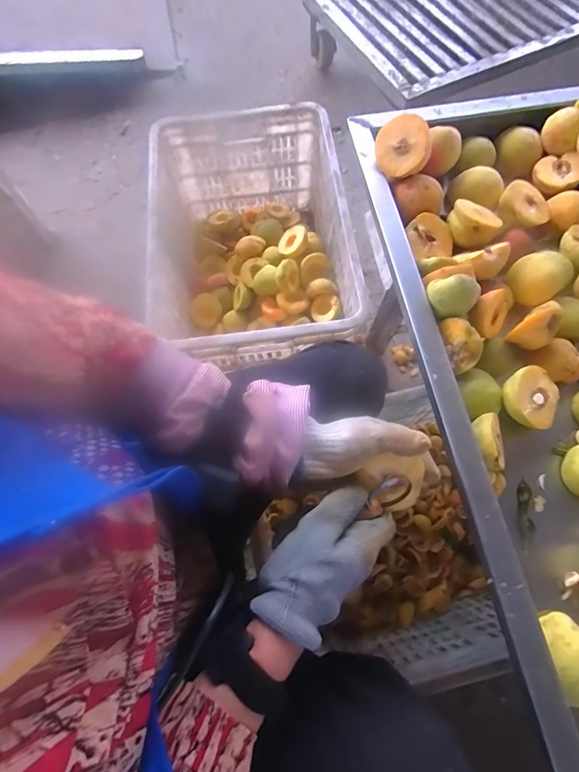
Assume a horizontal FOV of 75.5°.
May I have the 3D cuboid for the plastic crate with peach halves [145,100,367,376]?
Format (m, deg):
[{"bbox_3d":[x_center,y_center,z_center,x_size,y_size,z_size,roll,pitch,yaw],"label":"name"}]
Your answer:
[{"bbox_3d":[-0.073,-0.270,0.752,0.338,0.228,0.503,-6,71,-2],"label":"plastic crate with peach halves"}]

